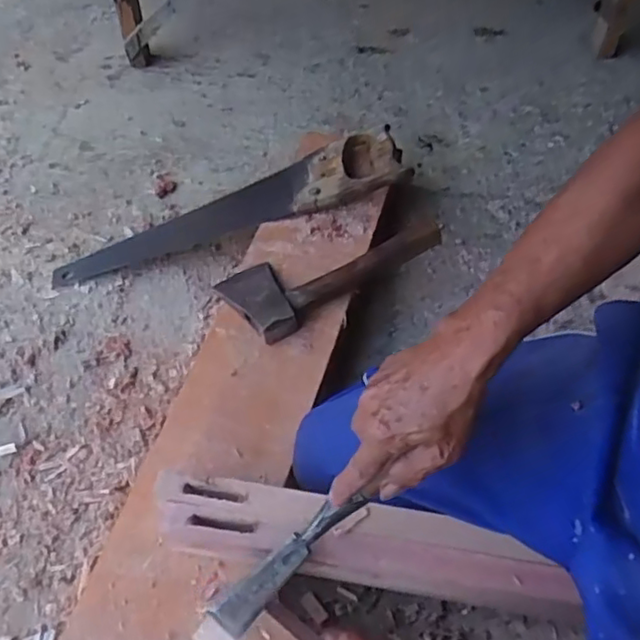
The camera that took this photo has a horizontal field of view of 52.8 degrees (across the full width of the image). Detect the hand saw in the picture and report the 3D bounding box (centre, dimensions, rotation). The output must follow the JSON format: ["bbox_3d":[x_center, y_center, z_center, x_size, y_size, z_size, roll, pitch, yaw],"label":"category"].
[{"bbox_3d":[-0.134,-0.159,0.931,0.521,0.039,0.124,-20,57,1],"label":"hand saw"}]

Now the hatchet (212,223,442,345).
[{"bbox_3d":[0.016,-0.080,0.836,0.281,0.032,0.116,-31,61,-20],"label":"hatchet"}]

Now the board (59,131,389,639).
[{"bbox_3d":[-0.097,0.102,0.763,0.195,0.074,0.740,15,56,9],"label":"board"}]

